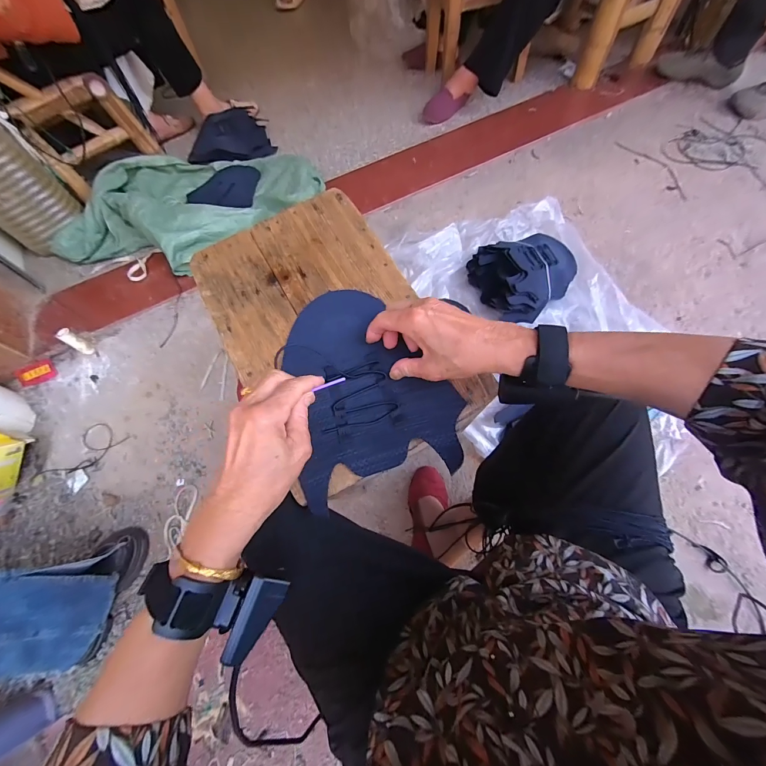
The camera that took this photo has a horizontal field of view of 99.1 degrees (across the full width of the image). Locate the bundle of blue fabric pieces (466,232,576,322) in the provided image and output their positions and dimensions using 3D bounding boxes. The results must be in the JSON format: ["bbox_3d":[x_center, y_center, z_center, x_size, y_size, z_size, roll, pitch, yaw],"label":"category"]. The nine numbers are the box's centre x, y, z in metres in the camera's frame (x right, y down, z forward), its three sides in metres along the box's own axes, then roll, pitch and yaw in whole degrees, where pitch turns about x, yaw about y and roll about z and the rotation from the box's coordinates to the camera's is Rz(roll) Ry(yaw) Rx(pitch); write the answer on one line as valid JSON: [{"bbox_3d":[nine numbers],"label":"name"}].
[{"bbox_3d":[0.385,-0.304,0.876,0.278,0.117,0.231,-29,65,-9],"label":"bundle of blue fabric pieces"}]

